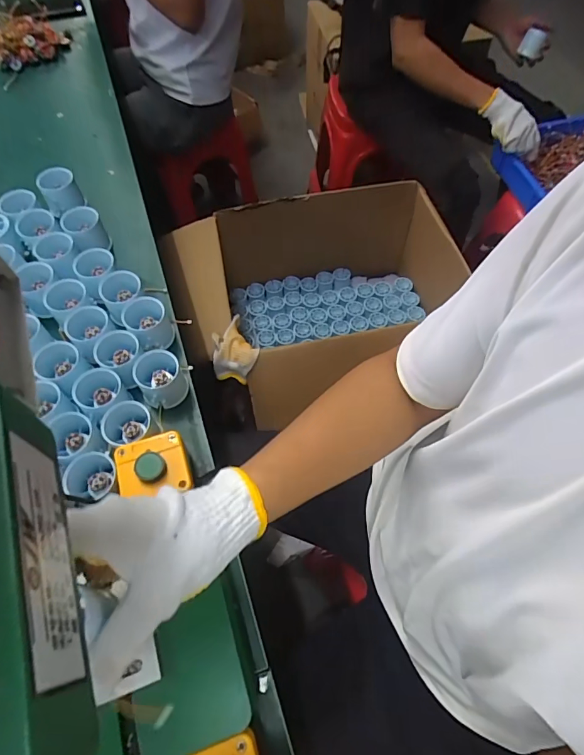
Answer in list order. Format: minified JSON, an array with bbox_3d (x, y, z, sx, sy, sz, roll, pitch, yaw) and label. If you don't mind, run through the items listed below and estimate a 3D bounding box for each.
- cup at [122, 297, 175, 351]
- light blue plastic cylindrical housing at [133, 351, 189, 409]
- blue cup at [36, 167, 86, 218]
[{"bbox_3d":[-0.179,-0.065,0.548,0.051,0.051,0.054,0,62,0],"label":"cup"},{"bbox_3d":[-0.153,0.003,0.511,0.052,0.055,0.047,-28,66,-14],"label":"light blue plastic cylindrical housing"},{"bbox_3d":[-0.353,-0.284,0.661,0.051,0.041,0.054,0,62,0],"label":"blue cup"}]

